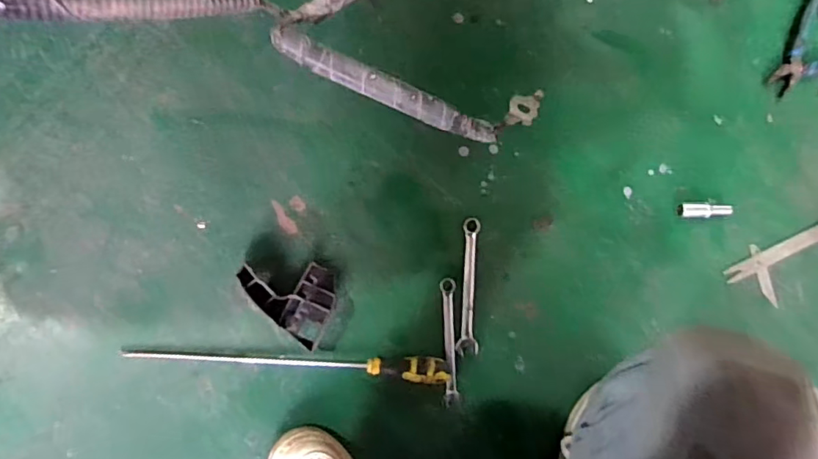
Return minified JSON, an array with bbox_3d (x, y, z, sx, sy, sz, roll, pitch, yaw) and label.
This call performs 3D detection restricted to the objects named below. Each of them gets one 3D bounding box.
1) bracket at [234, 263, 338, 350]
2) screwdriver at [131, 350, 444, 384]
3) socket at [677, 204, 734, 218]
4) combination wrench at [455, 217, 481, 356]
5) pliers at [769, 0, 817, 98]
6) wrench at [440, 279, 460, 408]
[{"bbox_3d":[-0.148,0.077,0.655,0.118,0.029,0.090,28,82,-6],"label":"bracket"},{"bbox_3d":[-0.137,0.159,0.655,0.388,0.028,0.031,7,84,-8],"label":"screwdriver"},{"bbox_3d":[0.425,-0.027,0.770,0.084,0.023,0.020,0,85,-9],"label":"socket"},{"bbox_3d":[0.079,0.074,0.708,0.028,0.005,0.177,2,85,-9],"label":"combination wrench"},{"bbox_3d":[0.632,-0.280,0.830,0.184,0.027,0.136,-44,93,-10],"label":"pliers"},{"bbox_3d":[0.054,0.146,0.699,0.019,0.004,0.161,-1,86,-9],"label":"wrench"}]

